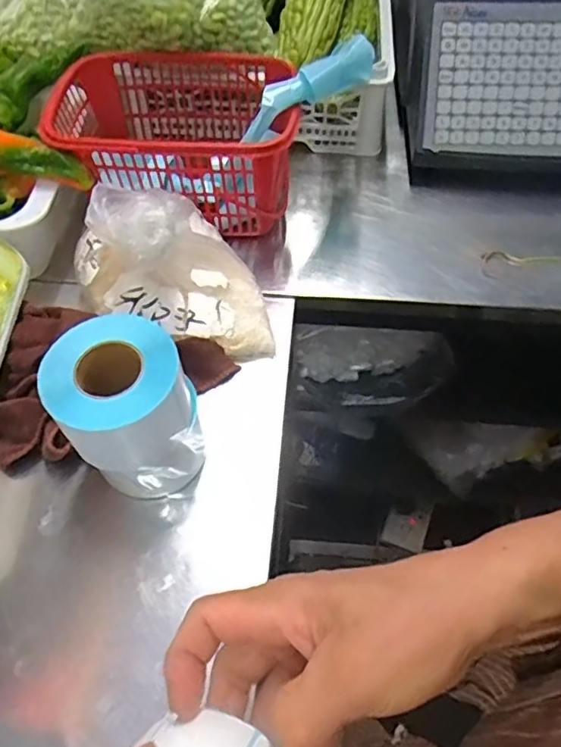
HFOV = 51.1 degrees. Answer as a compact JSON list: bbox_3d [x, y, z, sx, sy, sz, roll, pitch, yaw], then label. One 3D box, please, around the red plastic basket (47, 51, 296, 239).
[{"bbox_3d":[-0.093,-0.221,0.554,0.213,0.106,0.169,2,57,1],"label":"red plastic basket"}]

